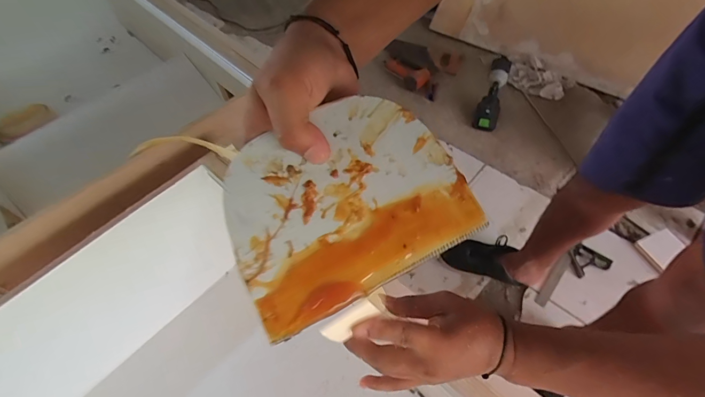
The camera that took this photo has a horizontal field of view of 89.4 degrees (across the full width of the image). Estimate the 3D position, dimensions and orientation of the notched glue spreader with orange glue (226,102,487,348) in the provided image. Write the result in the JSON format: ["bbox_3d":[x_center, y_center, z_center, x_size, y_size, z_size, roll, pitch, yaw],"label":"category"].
[{"bbox_3d":[-0.007,0.000,0.223,0.144,0.004,0.115,-28,78,-7],"label":"notched glue spreader with orange glue"}]

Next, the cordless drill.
[{"bbox_3d":[0.484,-0.359,1.240,0.089,0.251,0.122,16,58,15],"label":"cordless drill"}]

